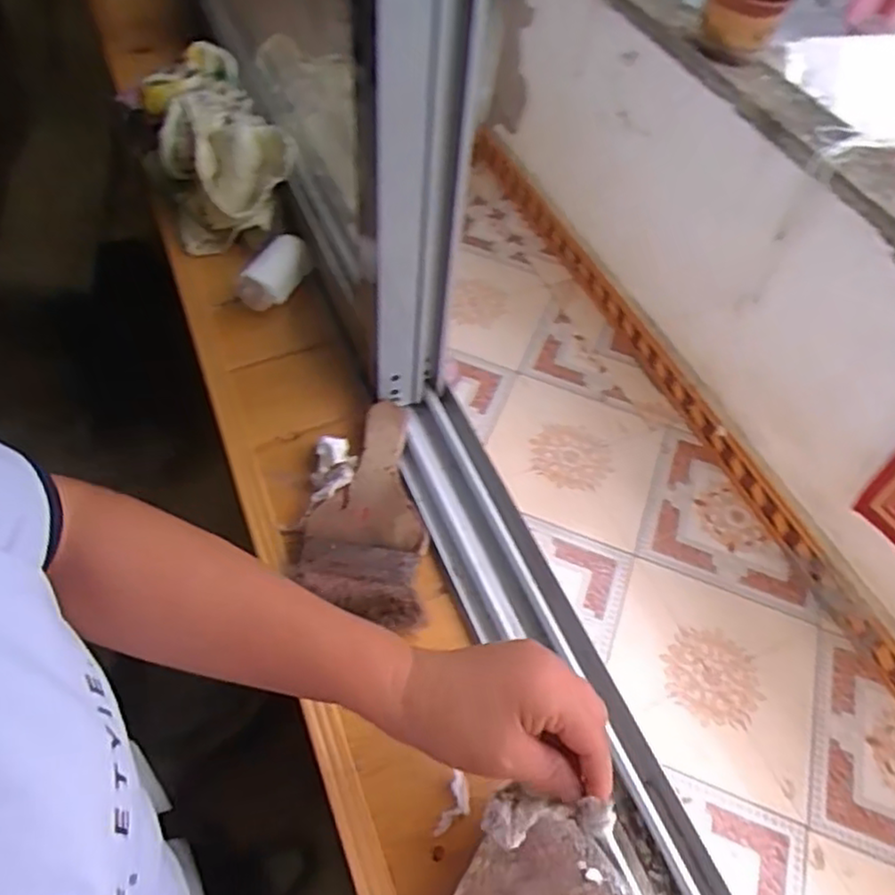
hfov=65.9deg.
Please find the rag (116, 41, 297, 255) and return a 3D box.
[{"bbox_3d":[-0.267,-0.339,0.788,0.134,0.093,0.256,-22,59,-18],"label":"rag"}]

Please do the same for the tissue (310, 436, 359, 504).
[{"bbox_3d":[-0.093,0.019,0.563,0.037,0.022,0.056,-6,55,-8],"label":"tissue"}]

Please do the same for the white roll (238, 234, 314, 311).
[{"bbox_3d":[-0.175,-0.176,0.699,0.048,0.045,0.074,23,56,12],"label":"white roll"}]

